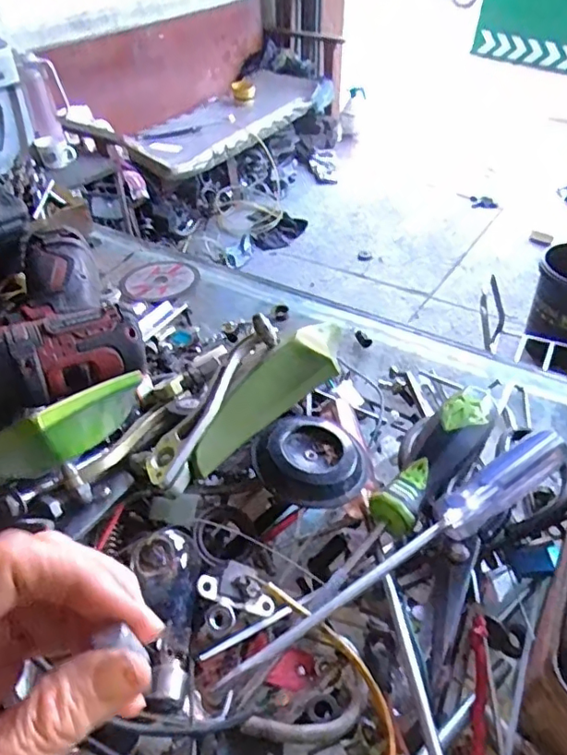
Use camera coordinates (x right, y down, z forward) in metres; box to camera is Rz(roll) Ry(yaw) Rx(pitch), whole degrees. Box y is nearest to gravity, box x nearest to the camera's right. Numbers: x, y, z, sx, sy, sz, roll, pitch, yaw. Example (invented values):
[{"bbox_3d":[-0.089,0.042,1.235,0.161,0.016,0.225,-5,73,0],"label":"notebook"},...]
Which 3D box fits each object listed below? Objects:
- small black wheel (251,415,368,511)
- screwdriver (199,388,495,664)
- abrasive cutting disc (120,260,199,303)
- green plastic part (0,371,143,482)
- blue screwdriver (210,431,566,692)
[{"bbox_3d":[0.016,0.047,0.329,0.064,0.018,0.059,-1,42,1],"label":"small black wheel"},{"bbox_3d":[0.054,0.073,0.308,0.033,0.036,0.201,32,52,32],"label":"screwdriver"},{"bbox_3d":[-0.122,-0.095,0.556,0.072,0.008,0.069,-7,40,6],"label":"abrasive cutting disc"},{"bbox_3d":[-0.112,0.022,0.306,0.030,0.036,0.122,19,28,22],"label":"green plastic part"},{"bbox_3d":[0.068,0.084,0.286,0.228,0.022,0.022,-26,47,-25],"label":"blue screwdriver"}]

